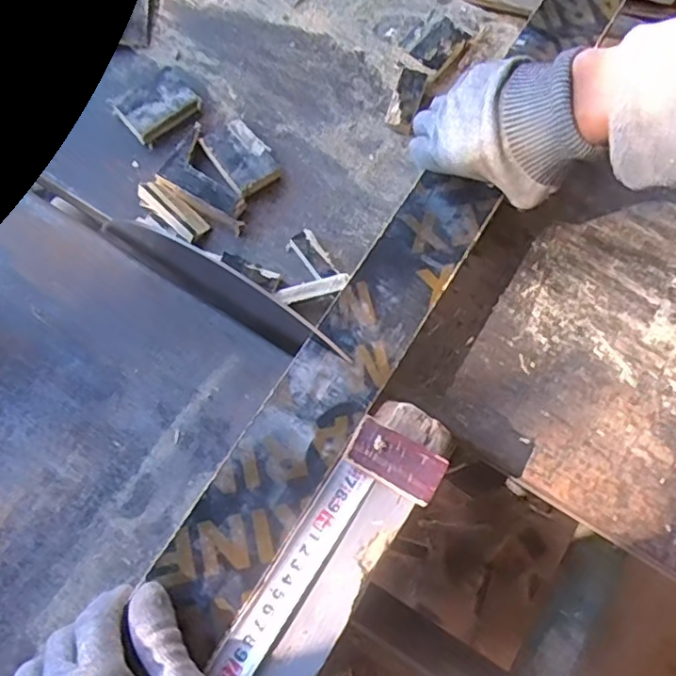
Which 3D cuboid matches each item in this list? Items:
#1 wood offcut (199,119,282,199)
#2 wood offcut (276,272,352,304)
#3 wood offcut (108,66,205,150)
[{"bbox_3d":[-0.081,-0.152,0.527,0.044,0.018,0.065,-34,70,-12],"label":"wood offcut"},{"bbox_3d":[-0.019,-0.038,0.482,0.057,0.005,0.015,-13,66,14],"label":"wood offcut"},{"bbox_3d":[-0.157,-0.201,0.536,0.062,0.021,0.049,-42,72,-14],"label":"wood offcut"}]

